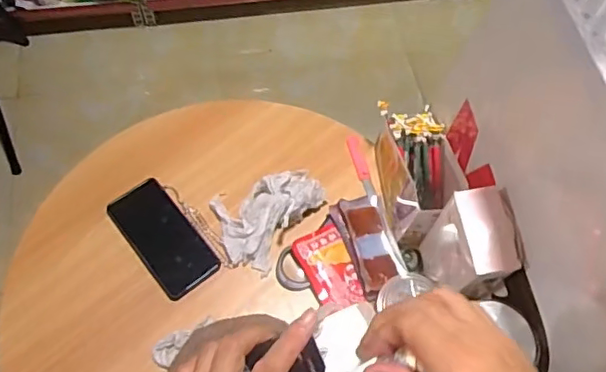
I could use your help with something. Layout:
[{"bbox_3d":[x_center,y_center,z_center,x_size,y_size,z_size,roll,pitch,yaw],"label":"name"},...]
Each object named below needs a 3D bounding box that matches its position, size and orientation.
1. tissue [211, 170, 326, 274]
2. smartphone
[{"bbox_3d":[-0.038,0.038,0.758,0.149,0.053,0.118,-20,67,-12],"label":"tissue"},{"bbox_3d":[-0.186,0.067,0.760,0.079,0.011,0.164,-35,71,-18],"label":"smartphone"}]

